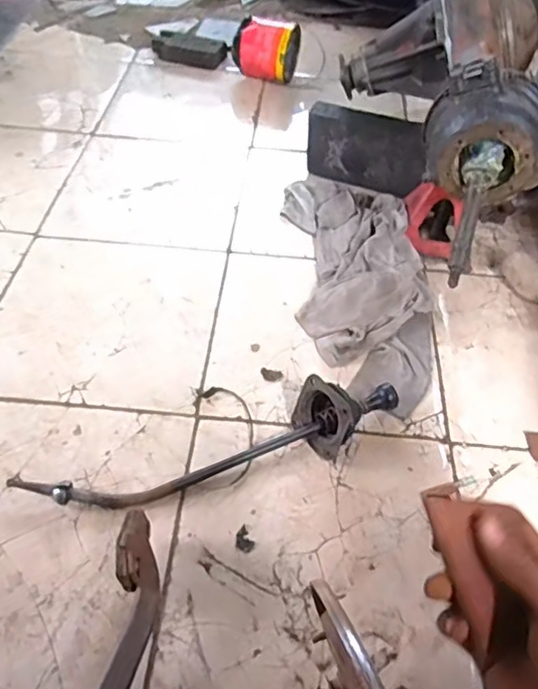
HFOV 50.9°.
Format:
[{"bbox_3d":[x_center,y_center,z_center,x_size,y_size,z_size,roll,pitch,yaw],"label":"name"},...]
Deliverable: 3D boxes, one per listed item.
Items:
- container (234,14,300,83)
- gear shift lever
[{"bbox_3d":[-0.006,-0.834,1.581,0.149,0.145,0.157,19,52,13],"label":"container"},{"bbox_3d":[-0.066,0.147,0.840,0.594,0.094,0.122,-16,54,-16],"label":"gear shift lever"}]

